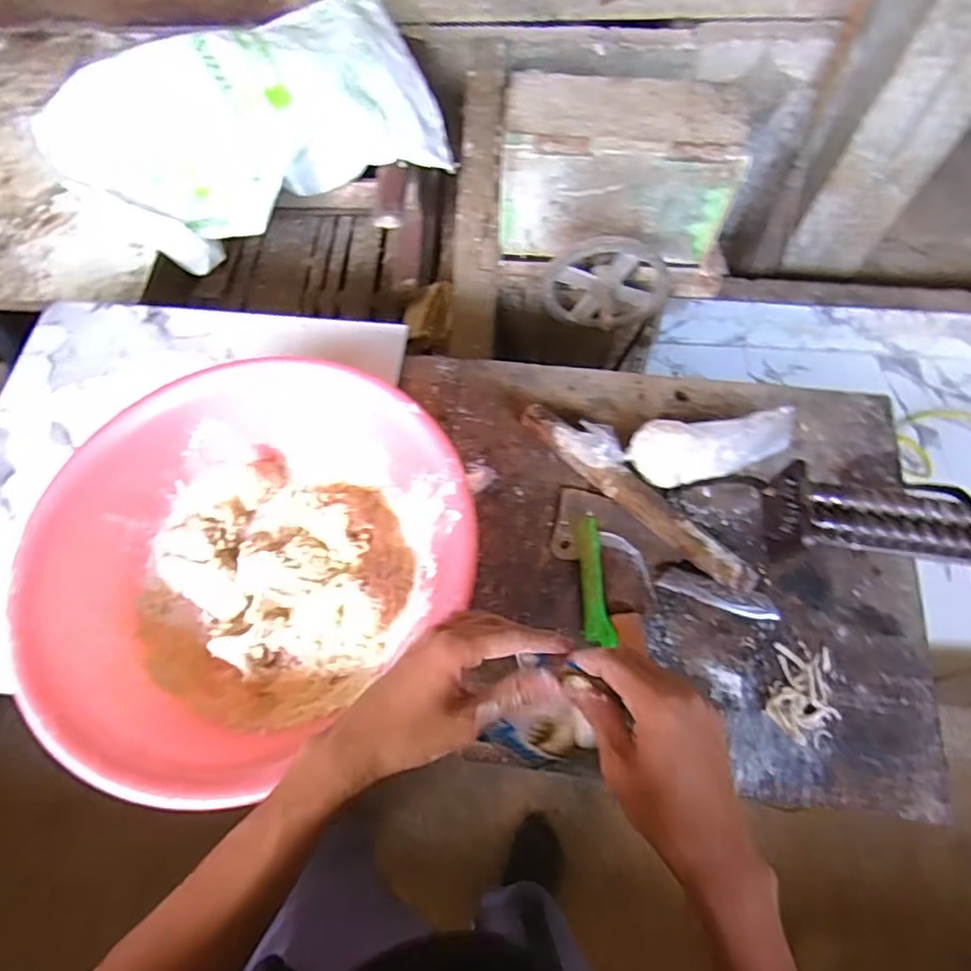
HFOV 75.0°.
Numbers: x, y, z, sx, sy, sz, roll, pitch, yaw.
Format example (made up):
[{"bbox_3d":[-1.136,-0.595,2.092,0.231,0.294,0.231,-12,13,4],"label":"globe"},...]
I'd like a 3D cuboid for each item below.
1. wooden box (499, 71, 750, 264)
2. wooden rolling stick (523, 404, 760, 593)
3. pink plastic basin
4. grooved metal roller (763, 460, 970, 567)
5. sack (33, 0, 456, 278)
[{"bbox_3d":[0.208,-0.499,1.002,0.346,0.223,0.141,6,68,5],"label":"wooden box"},{"bbox_3d":[0.162,0.008,0.701,0.307,0.031,0.031,41,75,17],"label":"wooden rolling stick"},{"bbox_3d":[-0.228,0.056,0.629,0.390,0.130,0.354,-38,71,-12],"label":"pink plastic basin"},{"bbox_3d":[0.326,0.039,0.470,0.228,0.065,0.082,13,69,8],"label":"grooved metal roller"},{"bbox_3d":[-0.444,-0.682,1.182,0.687,0.209,0.412,-29,70,-9],"label":"sack"}]

